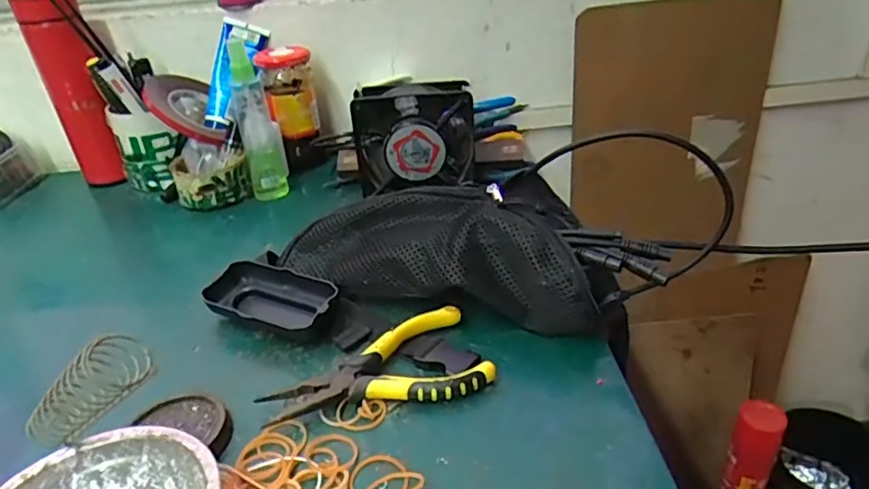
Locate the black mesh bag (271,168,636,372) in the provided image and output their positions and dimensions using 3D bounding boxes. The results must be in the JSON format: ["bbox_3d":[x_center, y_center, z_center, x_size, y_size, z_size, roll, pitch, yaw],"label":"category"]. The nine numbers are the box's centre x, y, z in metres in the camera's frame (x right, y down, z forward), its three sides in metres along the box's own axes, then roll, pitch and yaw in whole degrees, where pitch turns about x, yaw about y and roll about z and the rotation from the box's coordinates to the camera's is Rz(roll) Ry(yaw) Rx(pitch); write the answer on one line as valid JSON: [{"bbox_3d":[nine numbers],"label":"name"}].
[{"bbox_3d":[0.009,0.008,0.460,0.265,0.088,0.074,10,35,20],"label":"black mesh bag"}]

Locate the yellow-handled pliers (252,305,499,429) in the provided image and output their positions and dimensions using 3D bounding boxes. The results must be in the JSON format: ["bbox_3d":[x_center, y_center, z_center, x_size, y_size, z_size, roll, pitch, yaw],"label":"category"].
[{"bbox_3d":[-0.039,0.090,0.396,0.148,0.018,0.073,-14,33,-16],"label":"yellow-handled pliers"}]

